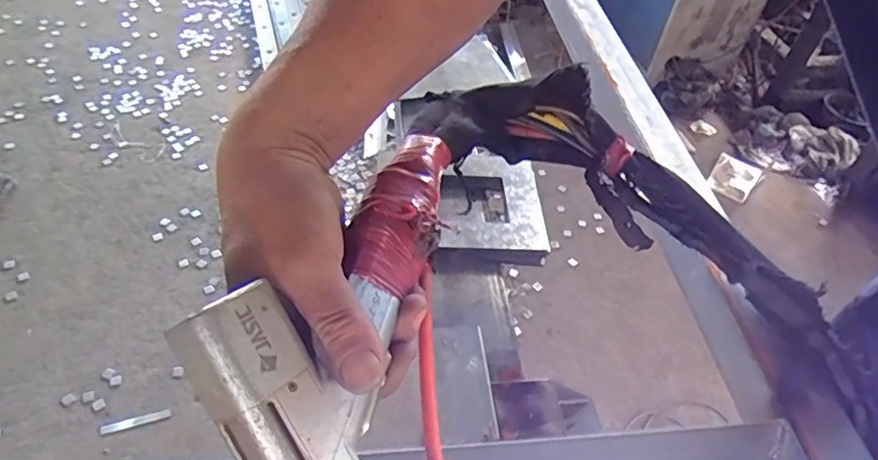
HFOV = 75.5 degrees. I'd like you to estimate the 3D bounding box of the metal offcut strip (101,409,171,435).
[{"bbox_3d":[-0.629,0.398,1.181,0.131,0.012,0.020,-13,51,-16],"label":"metal offcut strip"}]

